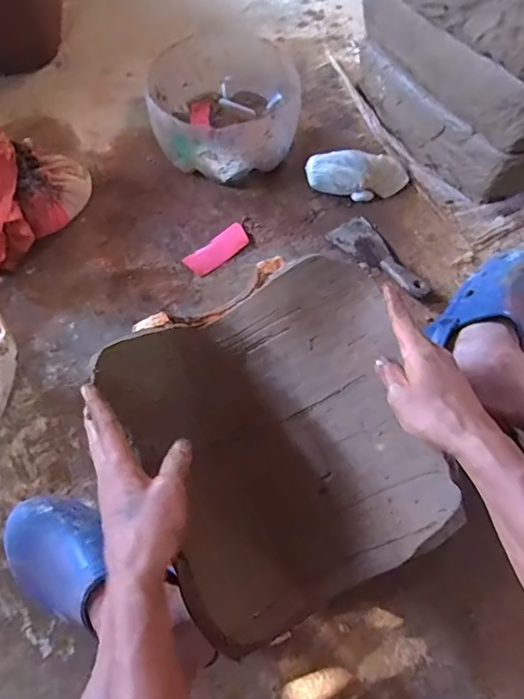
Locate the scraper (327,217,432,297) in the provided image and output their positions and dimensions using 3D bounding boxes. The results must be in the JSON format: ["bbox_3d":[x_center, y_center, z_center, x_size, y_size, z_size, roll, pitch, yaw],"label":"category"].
[{"bbox_3d":[0.185,-0.144,0.743,0.067,0.027,0.182,-33,67,-16],"label":"scraper"}]

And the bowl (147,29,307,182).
[{"bbox_3d":[-0.062,-0.394,0.818,0.235,0.124,0.251,0,63,0],"label":"bowl"}]

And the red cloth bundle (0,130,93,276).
[{"bbox_3d":[-0.368,-0.232,0.719,0.143,0.151,0.207,17,64,9],"label":"red cloth bundle"}]

